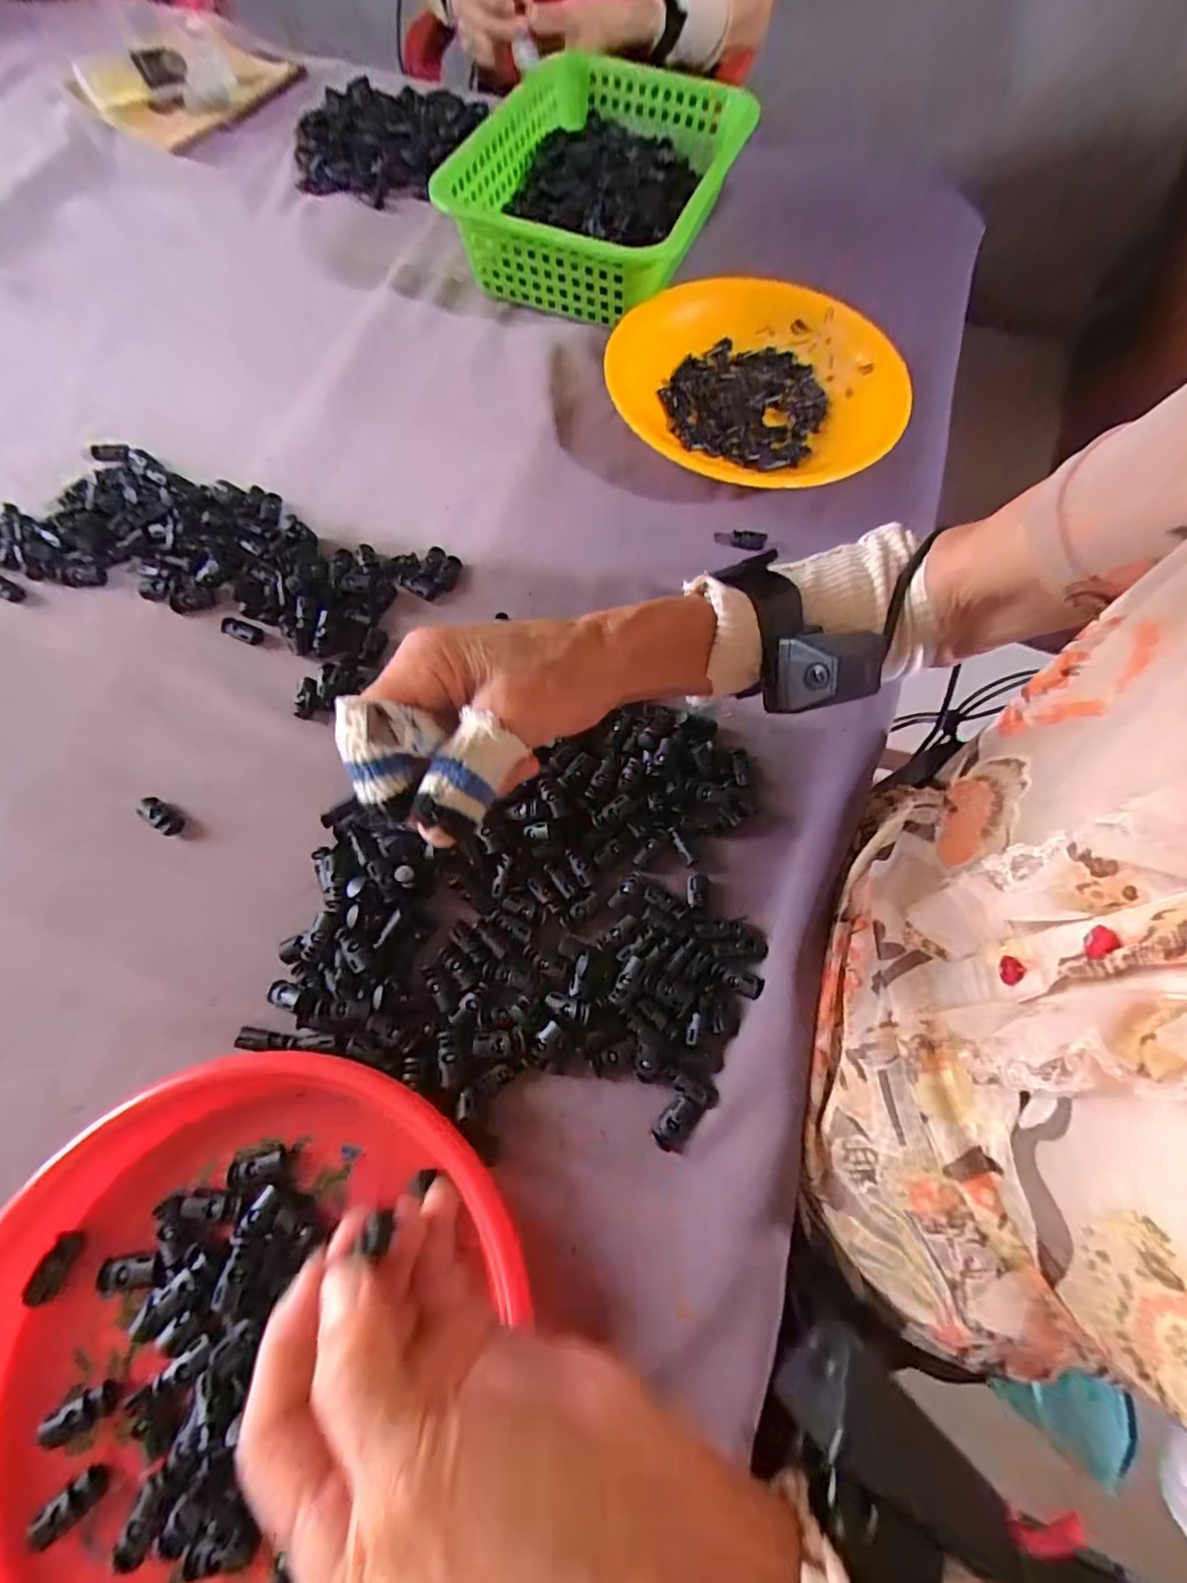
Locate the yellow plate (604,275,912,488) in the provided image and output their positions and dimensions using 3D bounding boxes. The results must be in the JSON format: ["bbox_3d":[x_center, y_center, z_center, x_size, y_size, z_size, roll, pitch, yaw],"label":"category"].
[{"bbox_3d":[0.142,-0.346,0.495,0.235,0.038,0.238,1,69,-2],"label":"yellow plate"}]

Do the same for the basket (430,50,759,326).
[{"bbox_3d":[0.010,-0.582,0.559,0.216,0.077,0.338,21,69,6],"label":"basket"}]

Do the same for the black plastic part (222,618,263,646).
[{"bbox_3d":[-0.247,-0.112,0.409,0.029,0.004,0.013,17,69,5],"label":"black plastic part"}]

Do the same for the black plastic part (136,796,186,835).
[{"bbox_3d":[-0.266,0.016,0.360,0.029,0.009,0.015,33,71,10],"label":"black plastic part"}]

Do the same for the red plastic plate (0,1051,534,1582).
[{"bbox_3d":[-0.171,0.255,0.259,0.245,0.027,0.258,1,69,-2],"label":"red plastic plate"}]

